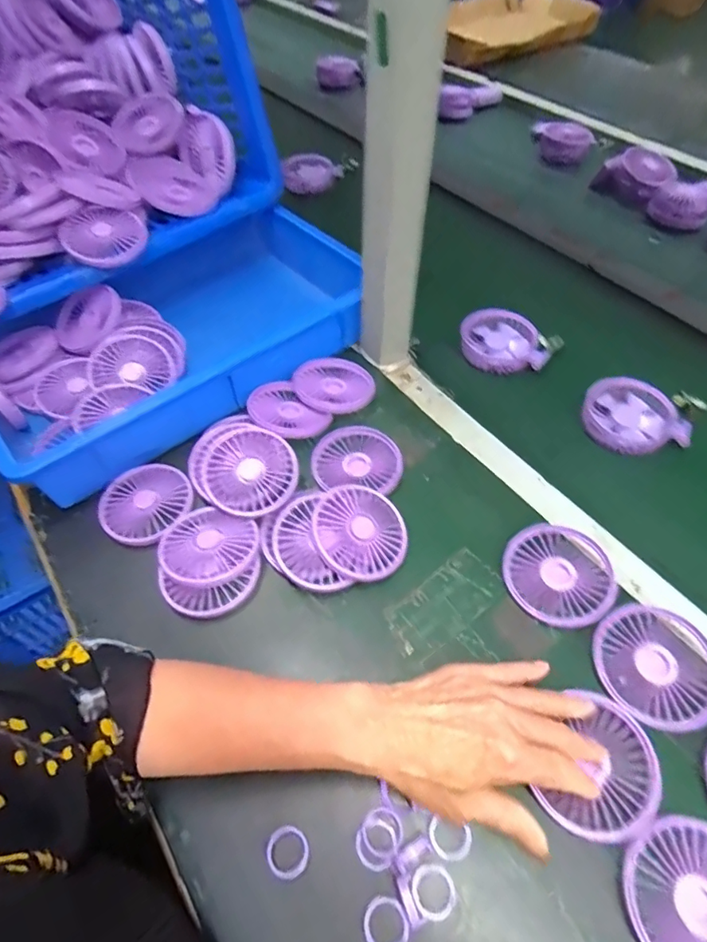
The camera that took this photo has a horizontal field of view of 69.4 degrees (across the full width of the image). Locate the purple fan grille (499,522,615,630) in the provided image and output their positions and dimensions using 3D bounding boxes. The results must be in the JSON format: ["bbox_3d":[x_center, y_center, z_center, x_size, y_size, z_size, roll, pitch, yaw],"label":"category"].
[{"bbox_3d":[0.175,0.090,0.442,0.085,0.021,0.091,-1,54,1],"label":"purple fan grille"}]

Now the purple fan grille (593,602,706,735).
[{"bbox_3d":[0.232,0.148,0.390,0.085,0.009,0.089,-14,54,-9],"label":"purple fan grille"}]

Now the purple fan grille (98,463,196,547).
[{"bbox_3d":[-0.201,0.031,0.498,0.080,0.012,0.084,-1,54,1],"label":"purple fan grille"}]

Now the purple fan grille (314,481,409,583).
[{"bbox_3d":[0.006,0.054,0.457,0.081,0.008,0.088,7,62,-14],"label":"purple fan grille"}]

